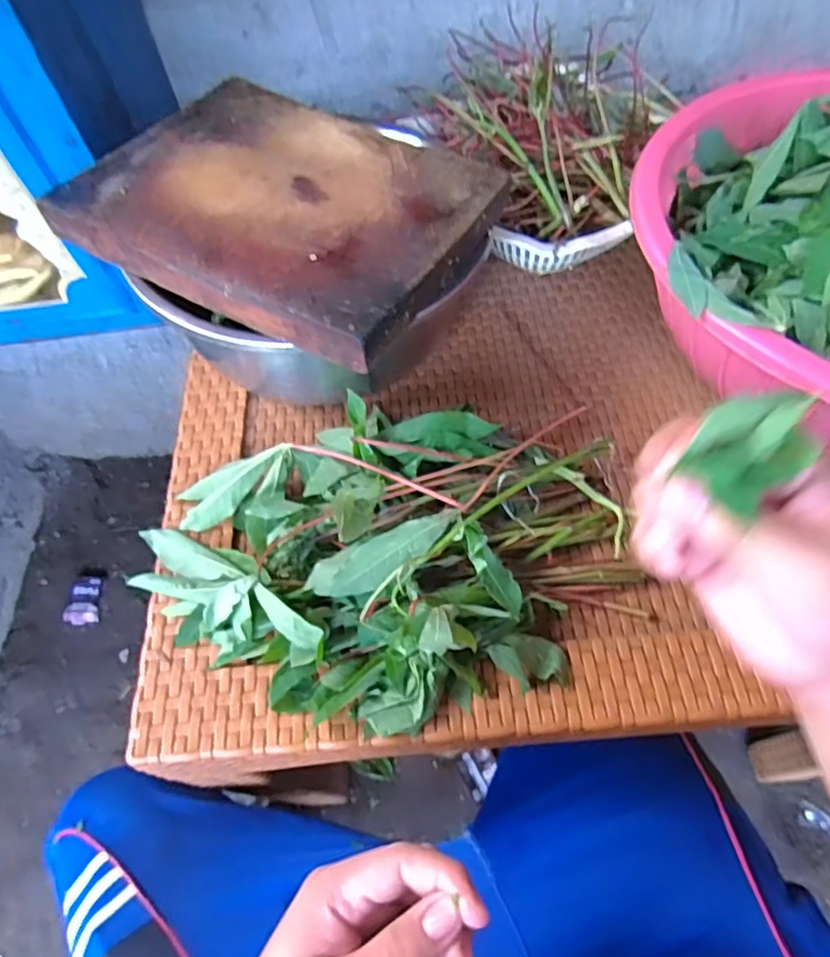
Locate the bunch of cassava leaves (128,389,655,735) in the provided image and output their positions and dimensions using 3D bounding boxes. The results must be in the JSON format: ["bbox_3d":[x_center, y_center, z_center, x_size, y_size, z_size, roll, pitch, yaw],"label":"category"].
[{"bbox_3d":[-0.024,0.052,0.466,0.368,0.062,0.234,3,58,5],"label":"bunch of cassava leaves"}]

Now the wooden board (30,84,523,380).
[{"bbox_3d":[-0.102,-0.224,0.501,0.295,0.038,0.231,24,62,16],"label":"wooden board"}]

